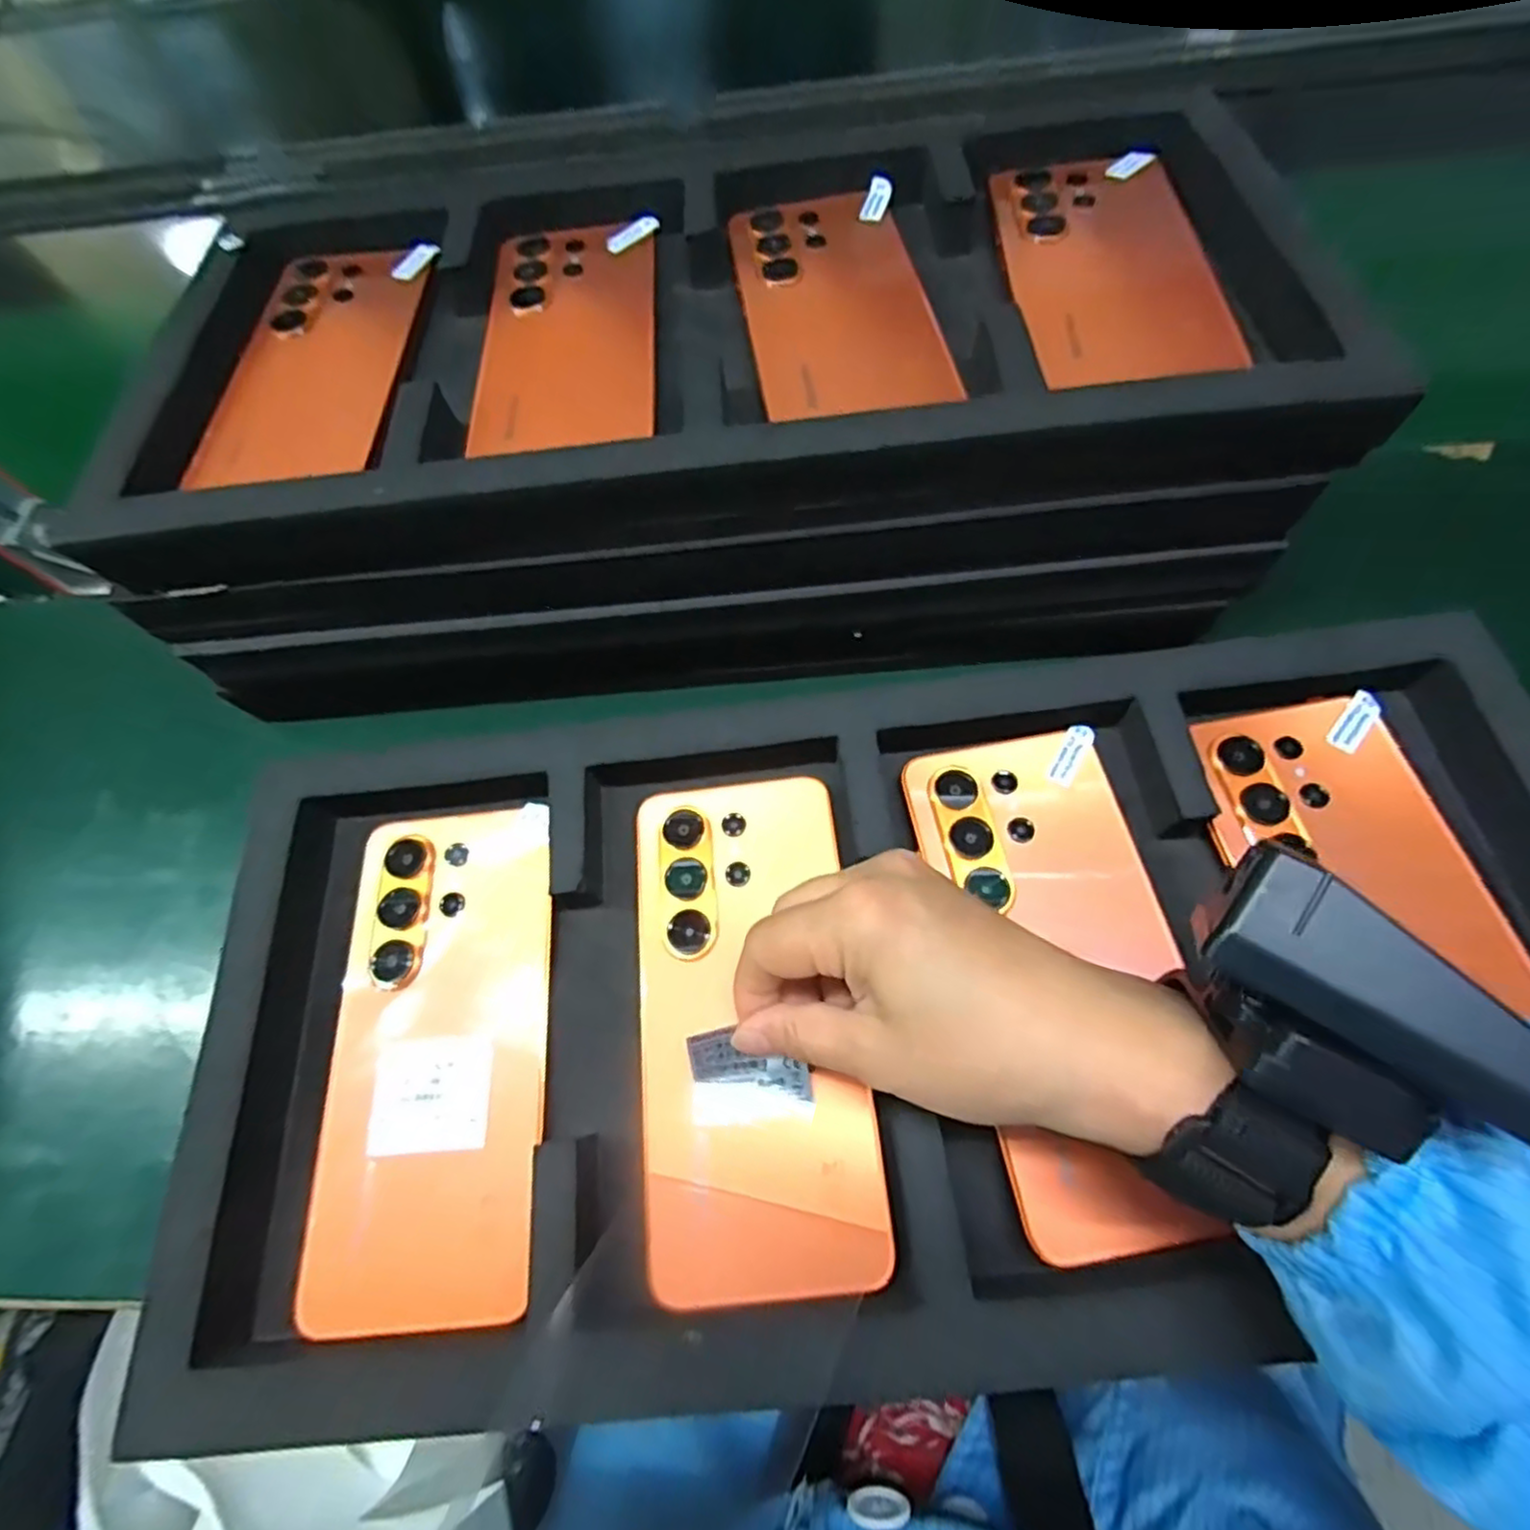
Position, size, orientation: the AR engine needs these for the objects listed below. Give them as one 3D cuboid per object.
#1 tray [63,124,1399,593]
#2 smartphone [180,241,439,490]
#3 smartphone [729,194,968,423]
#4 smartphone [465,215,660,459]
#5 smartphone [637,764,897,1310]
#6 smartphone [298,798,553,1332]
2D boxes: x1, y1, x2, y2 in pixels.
[{"bbox_3d":[-0.028,-0.187,0.301,0.477,0.050,0.239,-6,65,3],"label":"tray"},{"bbox_3d":[-0.205,-0.187,0.321,0.075,0.006,0.151,1,67,0],"label":"smartphone"},{"bbox_3d":[0.030,-0.204,0.302,0.076,0.009,0.150,-8,64,1],"label":"smartphone"},{"bbox_3d":[-0.087,-0.193,0.308,0.075,0.013,0.150,-6,65,3],"label":"smartphone"},{"bbox_3d":[-0.006,0.085,0.244,0.077,0.008,0.169,-5,65,0],"label":"smartphone"},{"bbox_3d":[-0.117,0.099,0.250,0.076,0.004,0.167,-4,67,-1],"label":"smartphone"}]

